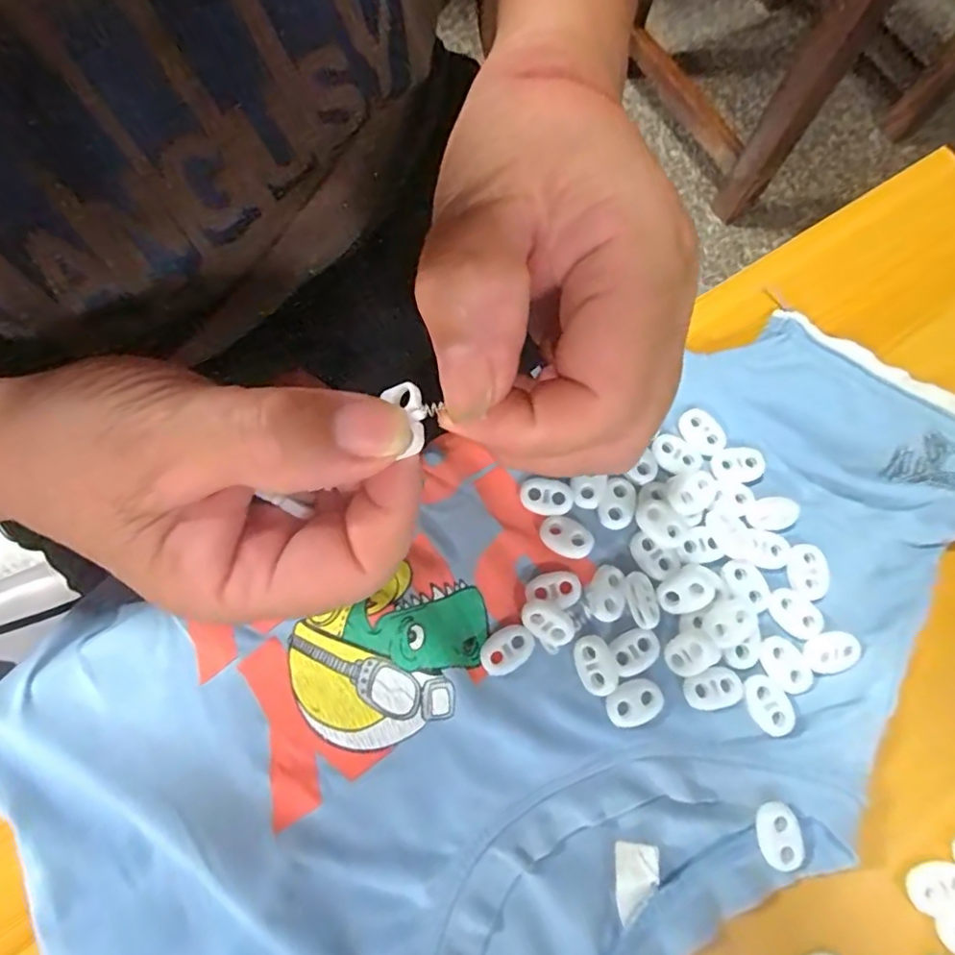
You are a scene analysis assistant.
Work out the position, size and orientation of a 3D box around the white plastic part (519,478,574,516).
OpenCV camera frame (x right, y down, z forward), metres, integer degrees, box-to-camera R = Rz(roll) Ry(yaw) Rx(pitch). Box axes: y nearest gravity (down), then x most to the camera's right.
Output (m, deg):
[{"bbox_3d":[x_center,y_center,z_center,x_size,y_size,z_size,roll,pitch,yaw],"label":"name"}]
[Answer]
[{"bbox_3d":[0.029,0.009,0.234,0.022,0.006,0.013,17,74,4],"label":"white plastic part"}]

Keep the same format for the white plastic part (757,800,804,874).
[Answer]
[{"bbox_3d":[0.109,0.130,0.201,0.014,0.007,0.022,-13,74,-5],"label":"white plastic part"}]

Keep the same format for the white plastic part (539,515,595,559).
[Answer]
[{"bbox_3d":[0.037,0.025,0.229,0.022,0.006,0.015,26,75,6],"label":"white plastic part"}]

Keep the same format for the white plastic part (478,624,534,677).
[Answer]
[{"bbox_3d":[0.011,0.068,0.218,0.022,0.005,0.016,-26,76,-8],"label":"white plastic part"}]

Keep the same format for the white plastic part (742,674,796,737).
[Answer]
[{"bbox_3d":[0.112,0.087,0.213,0.015,0.004,0.023,-28,76,-9],"label":"white plastic part"}]

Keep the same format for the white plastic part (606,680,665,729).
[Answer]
[{"bbox_3d":[0.060,0.086,0.213,0.021,0.004,0.016,-19,75,-7],"label":"white plastic part"}]

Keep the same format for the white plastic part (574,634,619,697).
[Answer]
[{"bbox_3d":[0.046,0.072,0.215,0.014,0.007,0.022,-13,74,-5],"label":"white plastic part"}]

